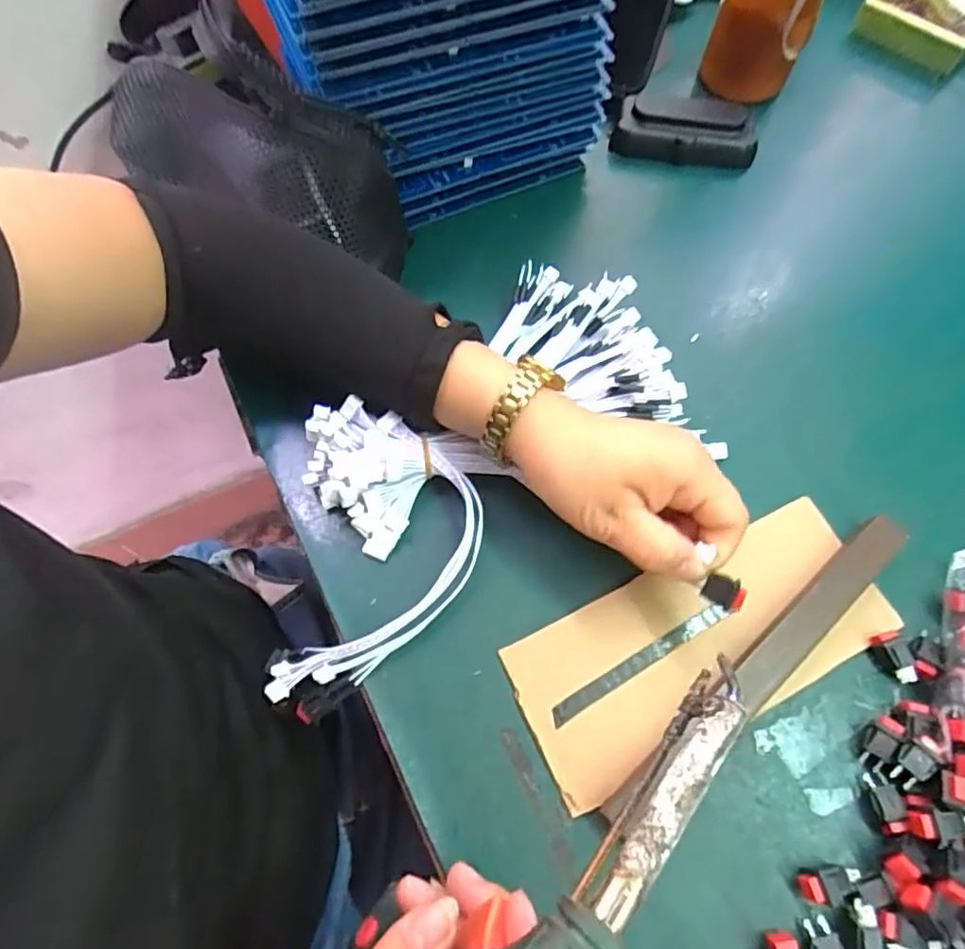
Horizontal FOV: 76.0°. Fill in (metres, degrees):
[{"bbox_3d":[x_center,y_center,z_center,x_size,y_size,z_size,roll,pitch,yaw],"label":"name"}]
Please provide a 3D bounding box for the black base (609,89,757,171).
[{"bbox_3d":[0.152,-0.259,0.463,0.102,0.033,0.042,11,65,6],"label":"black base"}]

